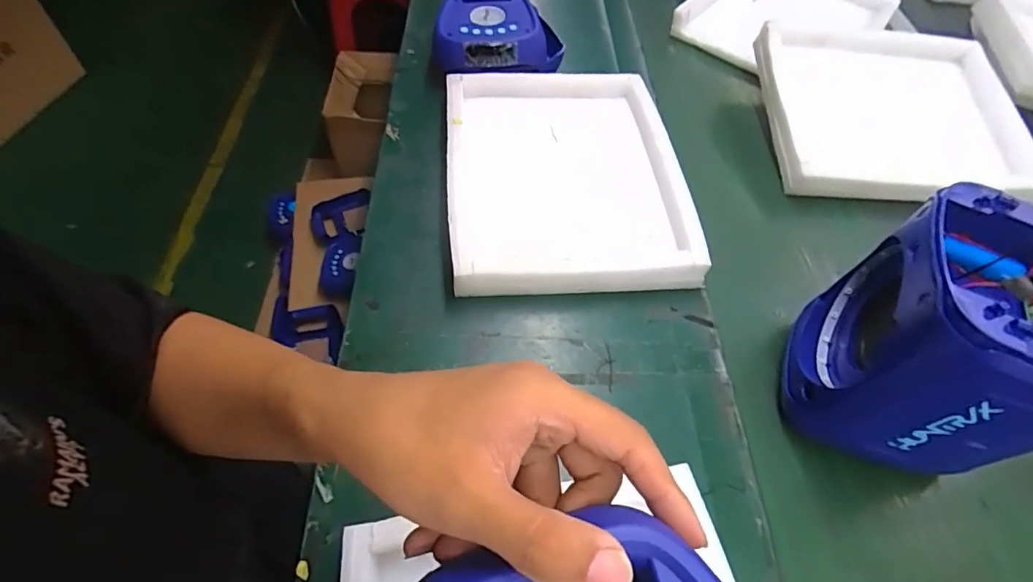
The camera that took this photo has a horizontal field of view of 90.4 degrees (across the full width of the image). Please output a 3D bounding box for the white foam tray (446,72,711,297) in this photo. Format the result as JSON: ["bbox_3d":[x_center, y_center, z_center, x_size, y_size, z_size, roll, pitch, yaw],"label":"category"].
[{"bbox_3d":[0.059,-0.152,0.653,0.291,0.051,0.359,-5,55,-5],"label":"white foam tray"}]

